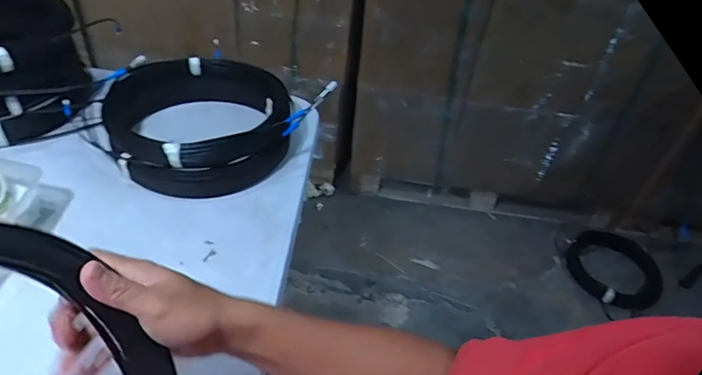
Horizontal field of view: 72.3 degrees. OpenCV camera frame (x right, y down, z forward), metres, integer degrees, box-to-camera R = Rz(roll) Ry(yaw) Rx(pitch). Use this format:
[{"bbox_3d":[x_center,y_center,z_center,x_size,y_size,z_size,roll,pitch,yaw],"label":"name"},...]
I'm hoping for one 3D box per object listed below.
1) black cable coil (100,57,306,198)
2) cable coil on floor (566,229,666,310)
[{"bbox_3d":[-0.241,-0.111,0.781,0.272,0.091,0.267,4,41,-4],"label":"black cable coil"},{"bbox_3d":[0.878,0.269,1.612,0.280,0.076,0.278,4,41,-4],"label":"cable coil on floor"}]

